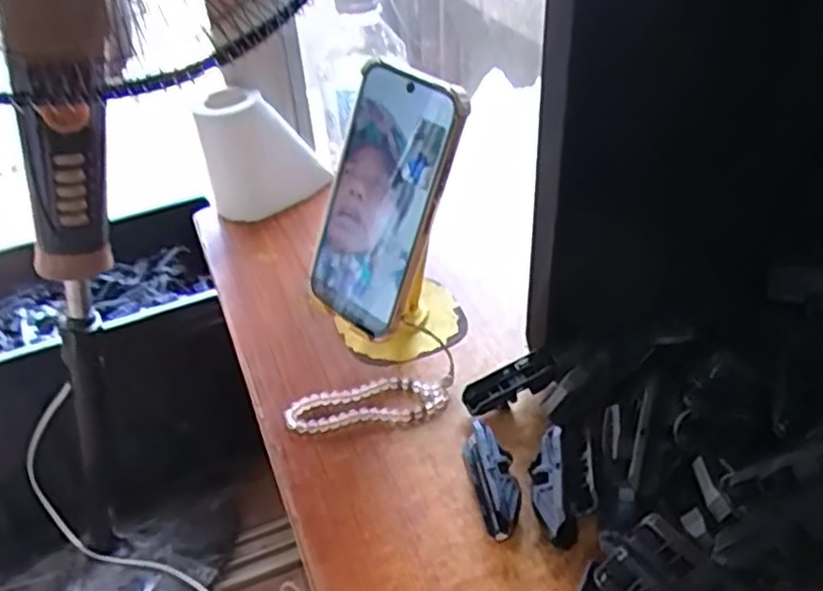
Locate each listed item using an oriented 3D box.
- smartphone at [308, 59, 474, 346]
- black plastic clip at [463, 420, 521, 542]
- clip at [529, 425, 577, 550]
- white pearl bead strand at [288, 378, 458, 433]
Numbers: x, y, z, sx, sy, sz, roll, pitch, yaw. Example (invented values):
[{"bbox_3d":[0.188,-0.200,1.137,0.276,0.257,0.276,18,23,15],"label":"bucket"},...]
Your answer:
[{"bbox_3d":[-0.021,-0.058,0.462,0.081,0.164,0.018,31,24,32],"label":"smartphone"},{"bbox_3d":[0.047,0.103,0.414,0.025,0.020,0.069,-10,38,-6],"label":"black plastic clip"},{"bbox_3d":[0.077,0.107,0.405,0.020,0.019,0.069,-3,37,2],"label":"clip"},{"bbox_3d":[-0.027,0.069,0.476,0.105,0.012,0.036,-5,37,-1],"label":"white pearl bead strand"}]

